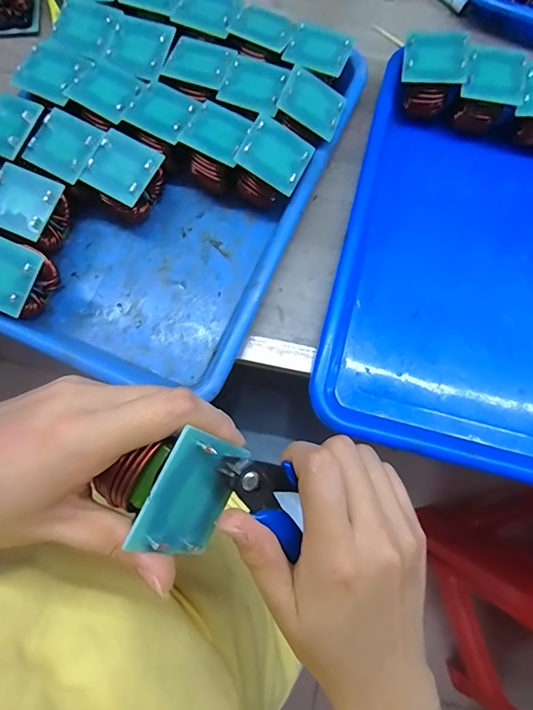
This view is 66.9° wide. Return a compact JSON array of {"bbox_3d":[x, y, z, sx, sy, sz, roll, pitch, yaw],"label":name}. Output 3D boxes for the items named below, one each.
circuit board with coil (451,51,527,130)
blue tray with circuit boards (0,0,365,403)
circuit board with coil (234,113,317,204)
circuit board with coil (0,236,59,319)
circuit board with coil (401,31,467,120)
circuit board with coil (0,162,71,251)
[{"bbox_3d":[0.173,-0.209,0.323,0.046,0.044,0.043,7,78,1],"label":"circuit board with coil"},{"bbox_3d":[-0.091,-0.141,0.310,0.237,0.053,0.304,24,78,5],"label":"blue tray with circuit boards"},{"bbox_3d":[0.003,-0.144,0.303,0.048,0.035,0.049,31,84,-12],"label":"circuit board with coil"},{"bbox_3d":[-0.175,-0.050,0.289,0.052,0.049,0.048,25,79,5],"label":"circuit board with coil"},{"bbox_3d":[0.128,-0.221,0.322,0.045,0.041,0.046,11,78,2],"label":"circuit board with coil"},{"bbox_3d":[-0.172,-0.103,0.299,0.047,0.044,0.045,22,78,4],"label":"circuit board with coil"}]

